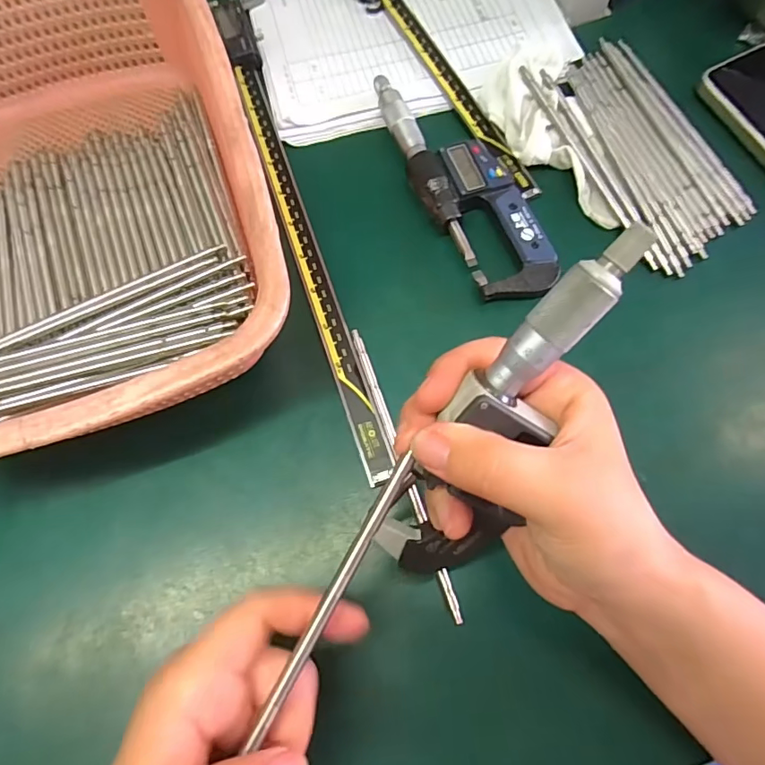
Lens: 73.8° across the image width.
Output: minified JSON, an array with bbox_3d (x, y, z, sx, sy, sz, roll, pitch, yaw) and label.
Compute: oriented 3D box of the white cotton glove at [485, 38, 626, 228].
[{"bbox_3d":[0.107,-0.163,0.329,0.061,0.017,0.140,-10,71,-3],"label":"white cotton glove"}]

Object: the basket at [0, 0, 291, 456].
[{"bbox_3d":[-0.179,-0.097,0.285,0.218,0.076,0.286,-18,72,-6],"label":"basket"}]

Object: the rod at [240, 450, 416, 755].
[{"bbox_3d":[-0.018,0.076,0.180,0.007,0.004,0.111,28,87,9],"label":"rod"}]

